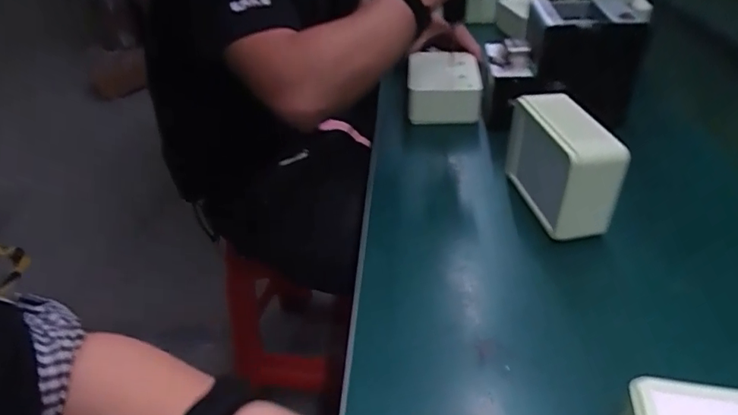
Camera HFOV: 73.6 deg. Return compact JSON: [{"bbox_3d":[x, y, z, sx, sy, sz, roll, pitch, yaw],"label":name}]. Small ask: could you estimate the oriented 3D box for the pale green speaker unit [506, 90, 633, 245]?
[{"bbox_3d":[0.207,-0.050,0.544,0.060,0.104,0.154,-7,37,-6],"label":"pale green speaker unit"}]

